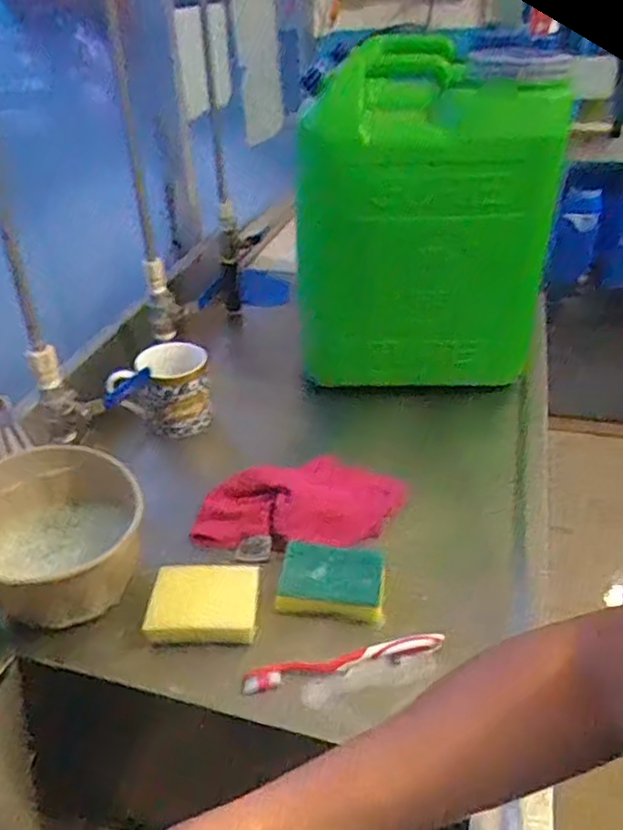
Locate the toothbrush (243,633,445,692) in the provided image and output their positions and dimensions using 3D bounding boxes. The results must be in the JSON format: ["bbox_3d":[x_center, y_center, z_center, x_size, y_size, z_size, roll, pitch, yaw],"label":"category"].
[{"bbox_3d":[0.030,0.225,0.592,0.186,0.011,0.022,-9,36,-9],"label":"toothbrush"}]

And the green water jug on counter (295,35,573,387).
[{"bbox_3d":[0.161,-0.267,0.902,0.345,0.397,0.250,-1,35,2],"label":"green water jug on counter"}]

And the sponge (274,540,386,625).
[{"bbox_3d":[0.021,0.165,0.647,0.104,0.028,0.075,3,36,8],"label":"sponge"}]

